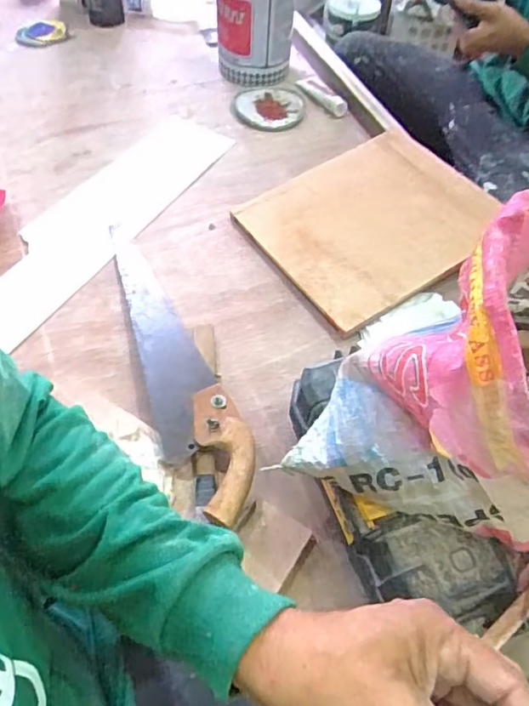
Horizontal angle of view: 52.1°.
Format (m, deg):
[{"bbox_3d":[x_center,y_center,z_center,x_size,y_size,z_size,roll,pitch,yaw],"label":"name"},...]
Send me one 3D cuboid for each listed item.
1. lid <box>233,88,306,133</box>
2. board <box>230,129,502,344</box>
[{"bbox_3d":[0.010,-0.523,1.155,0.150,0.024,0.160,1,55,-2],"label":"lid"},{"bbox_3d":[0.187,-0.227,0.918,0.385,0.023,0.312,-31,61,-18],"label":"board"}]

